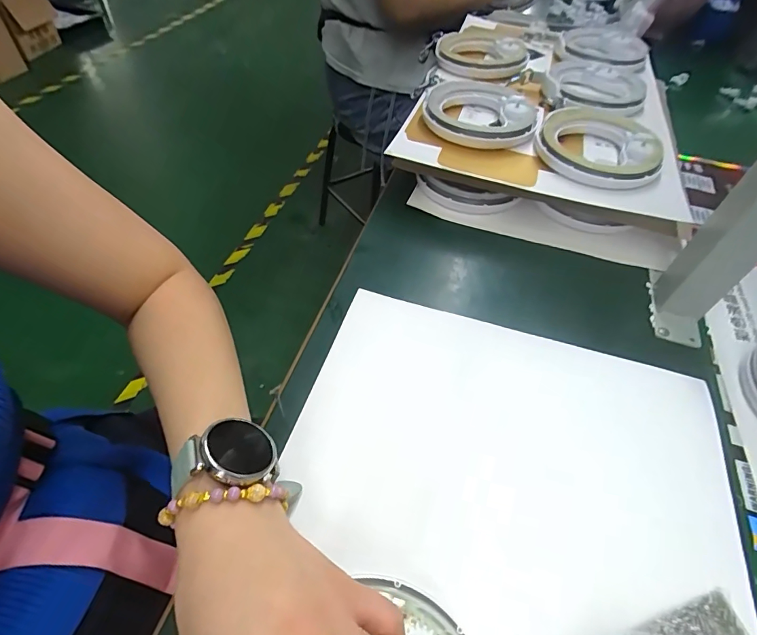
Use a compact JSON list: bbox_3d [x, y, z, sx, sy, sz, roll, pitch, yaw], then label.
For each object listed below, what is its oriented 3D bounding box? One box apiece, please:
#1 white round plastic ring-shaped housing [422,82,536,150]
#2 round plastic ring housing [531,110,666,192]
[{"bbox_3d":[0.116,-0.235,0.488,0.128,0.027,0.120,4,49,-5],"label":"white round plastic ring-shaped housing"},{"bbox_3d":[0.239,-0.187,0.457,0.123,0.027,0.126,28,52,16],"label":"round plastic ring housing"}]

